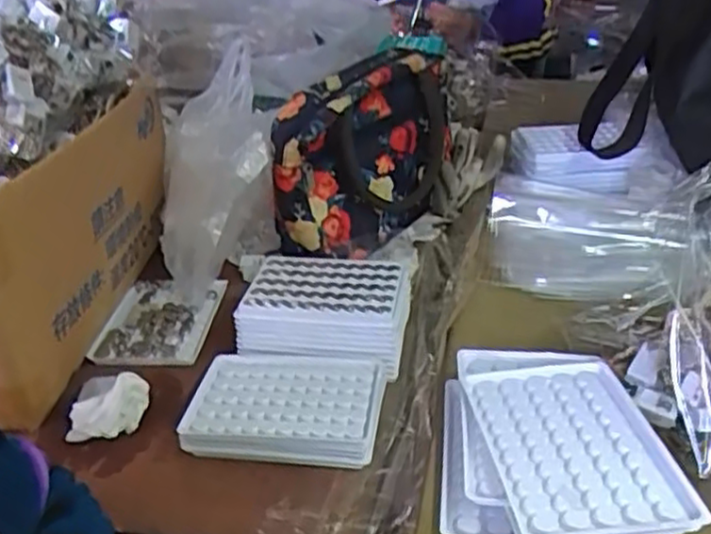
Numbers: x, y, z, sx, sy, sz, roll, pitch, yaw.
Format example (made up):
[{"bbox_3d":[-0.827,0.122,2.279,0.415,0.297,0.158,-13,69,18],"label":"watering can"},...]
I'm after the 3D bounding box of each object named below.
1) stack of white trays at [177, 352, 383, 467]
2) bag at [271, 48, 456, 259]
[{"bbox_3d":[-0.049,0.104,0.517,0.134,0.031,0.089,5,30,12],"label":"stack of white trays"},{"bbox_3d":[0.010,-0.114,0.697,0.113,0.142,0.226,9,31,20],"label":"bag"}]

